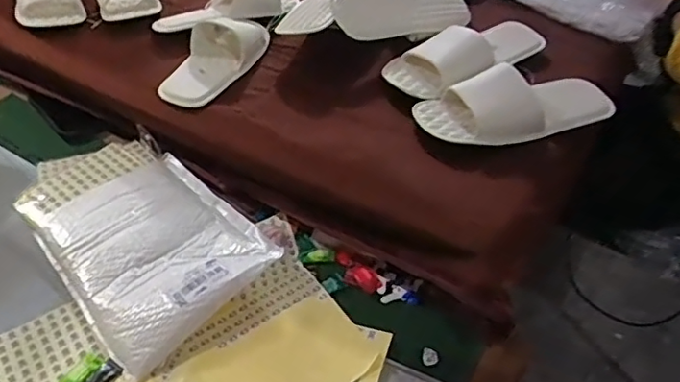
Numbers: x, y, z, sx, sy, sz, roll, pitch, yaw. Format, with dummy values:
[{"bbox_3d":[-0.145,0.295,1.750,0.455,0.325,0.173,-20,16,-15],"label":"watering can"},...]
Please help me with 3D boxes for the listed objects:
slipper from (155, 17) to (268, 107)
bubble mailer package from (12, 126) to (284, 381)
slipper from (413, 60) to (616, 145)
[{"bbox_3d":[-0.184,-0.198,0.862,0.105,0.048,0.204,12,45,11],"label":"slipper"},{"bbox_3d":[-0.251,0.049,0.756,0.235,0.036,0.335,-34,54,-31],"label":"bubble mailer package"},{"bbox_3d":[0.239,-0.124,0.778,0.262,0.062,0.100,-13,46,-14],"label":"slipper"}]

